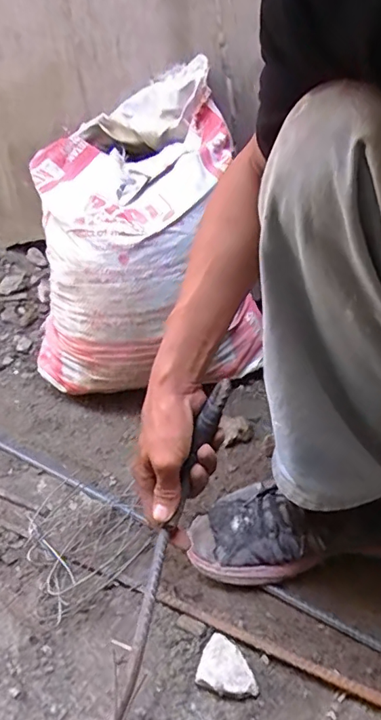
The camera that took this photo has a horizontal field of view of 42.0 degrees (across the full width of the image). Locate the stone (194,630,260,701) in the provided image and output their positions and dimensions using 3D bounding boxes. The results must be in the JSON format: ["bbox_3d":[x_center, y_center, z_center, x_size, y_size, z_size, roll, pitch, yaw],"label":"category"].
[{"bbox_3d":[0.037,0.290,0.470,0.055,0.021,0.048,10,40,17],"label":"stone"}]

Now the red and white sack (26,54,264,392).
[{"bbox_3d":[-0.098,-0.201,0.768,0.331,0.335,0.367,-13,40,-9],"label":"red and white sack"}]

